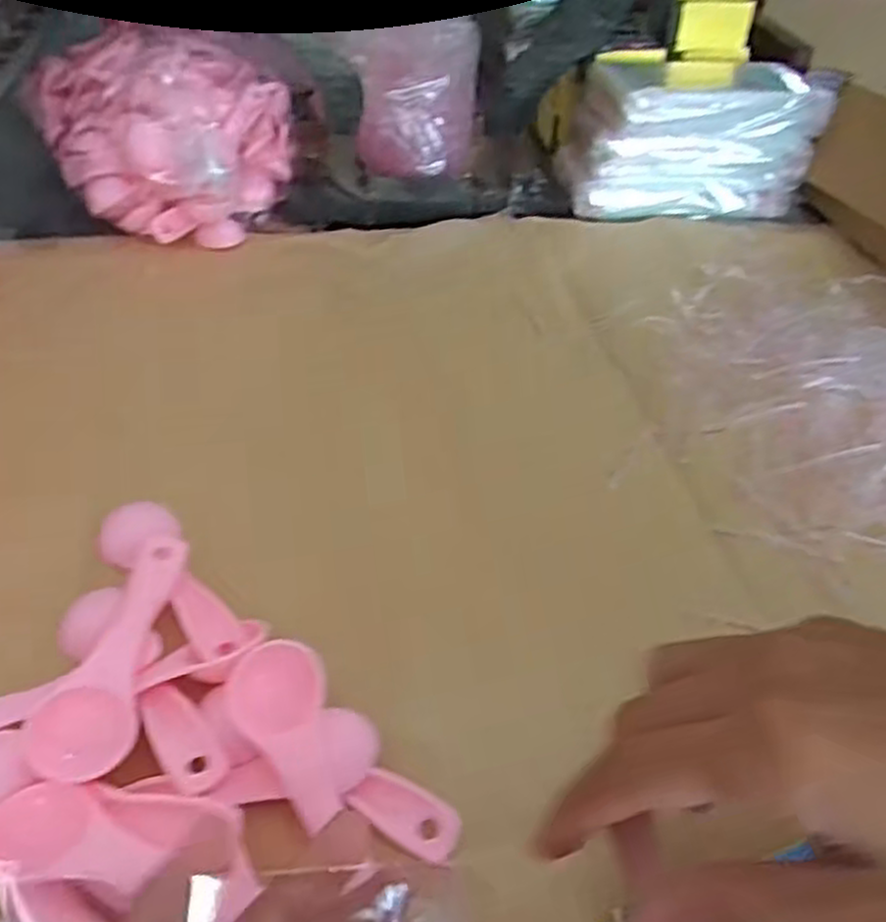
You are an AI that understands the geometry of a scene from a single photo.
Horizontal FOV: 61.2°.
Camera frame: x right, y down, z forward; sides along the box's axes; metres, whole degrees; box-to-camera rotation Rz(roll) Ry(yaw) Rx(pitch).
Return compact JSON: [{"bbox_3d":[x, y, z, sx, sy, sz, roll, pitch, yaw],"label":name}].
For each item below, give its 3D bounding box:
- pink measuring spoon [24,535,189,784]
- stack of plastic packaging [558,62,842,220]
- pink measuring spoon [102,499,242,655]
[{"bbox_3d":[-0.132,0.073,0.302,0.034,0.015,0.111,1,44,-3],"label":"pink measuring spoon"},{"bbox_3d":[0.212,-0.281,0.651,0.208,0.096,0.085,-5,45,-9],"label":"stack of plastic packaging"},{"bbox_3d":[-0.120,0.050,0.339,0.098,0.013,0.031,35,52,27],"label":"pink measuring spoon"}]

